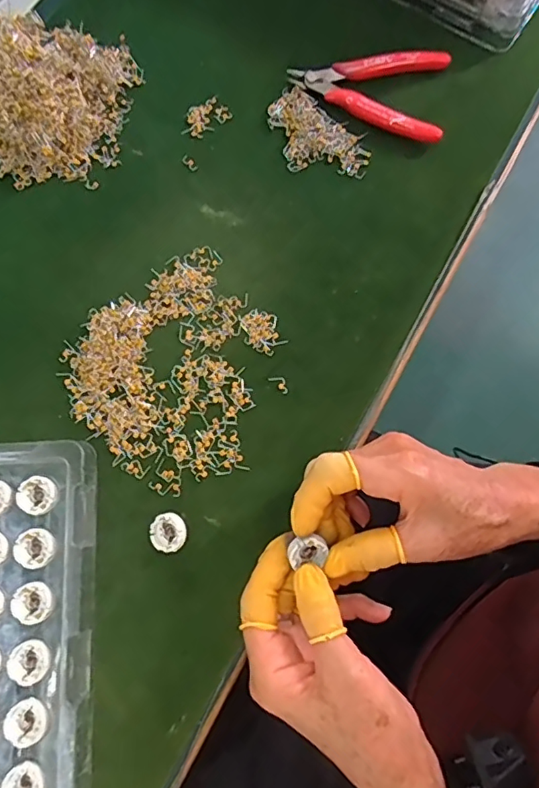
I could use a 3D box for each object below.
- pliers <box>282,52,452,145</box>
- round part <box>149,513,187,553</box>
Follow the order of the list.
[{"bbox_3d":[0.075,-0.236,0.410,0.118,0.014,0.078,9,74,3],"label":"pliers"},{"bbox_3d":[-0.062,0.086,0.327,0.022,0.011,0.022,0,74,0],"label":"round part"}]

